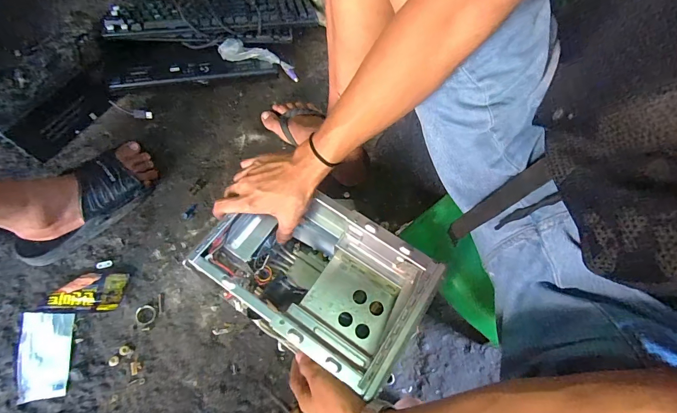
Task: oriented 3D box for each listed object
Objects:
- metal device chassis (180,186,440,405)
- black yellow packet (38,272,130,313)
[{"bbox_3d":[-0.030,0.103,0.526,0.267,0.167,0.178,32,71,9],"label":"metal device chassis"},{"bbox_3d":[-0.426,0.144,0.600,0.131,0.024,0.063,-1,69,-3],"label":"black yellow packet"}]

